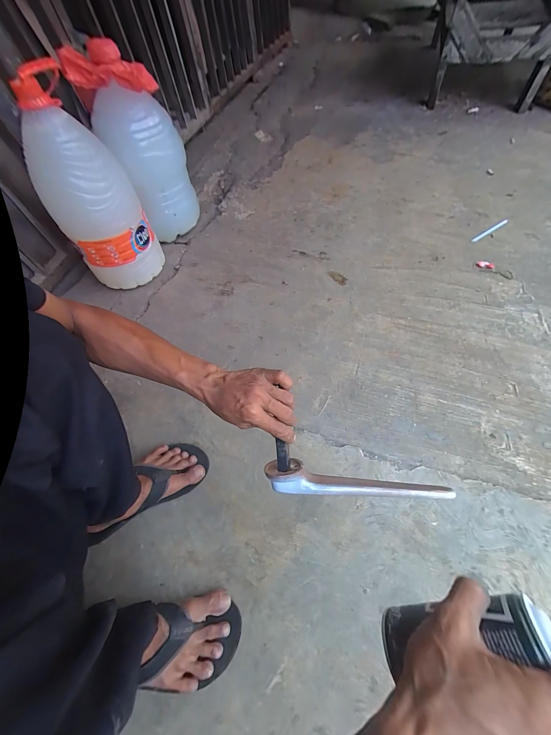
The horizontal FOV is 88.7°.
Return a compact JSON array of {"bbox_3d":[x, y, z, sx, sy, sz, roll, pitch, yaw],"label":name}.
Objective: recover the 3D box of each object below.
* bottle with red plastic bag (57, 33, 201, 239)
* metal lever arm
[{"bbox_3d":[-0.371,-0.611,0.840,0.200,0.454,0.158,-23,59,-6],"label":"bottle with red plastic bag"},{"bbox_3d":[0.111,0.166,0.397,0.253,0.030,0.041,3,60,9],"label":"metal lever arm"}]

